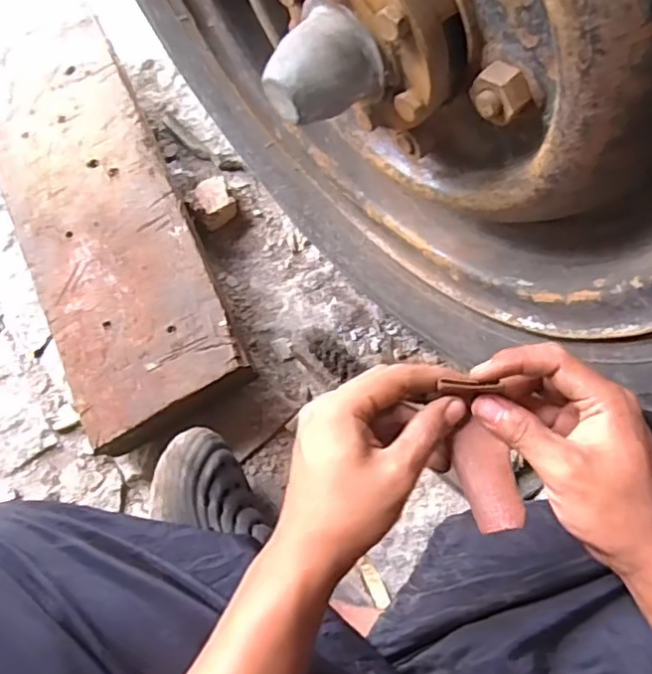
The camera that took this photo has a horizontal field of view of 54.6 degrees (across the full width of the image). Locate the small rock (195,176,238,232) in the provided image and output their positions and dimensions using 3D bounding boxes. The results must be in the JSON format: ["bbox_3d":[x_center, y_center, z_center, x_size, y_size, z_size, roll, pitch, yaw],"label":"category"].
[{"bbox_3d":[-0.123,-0.147,0.692,0.042,0.031,0.042,-31,75,-10],"label":"small rock"}]

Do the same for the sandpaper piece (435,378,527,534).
[{"bbox_3d":[0.092,0.067,0.366,0.031,0.024,0.086,-10,77,-4],"label":"sandpaper piece"}]

